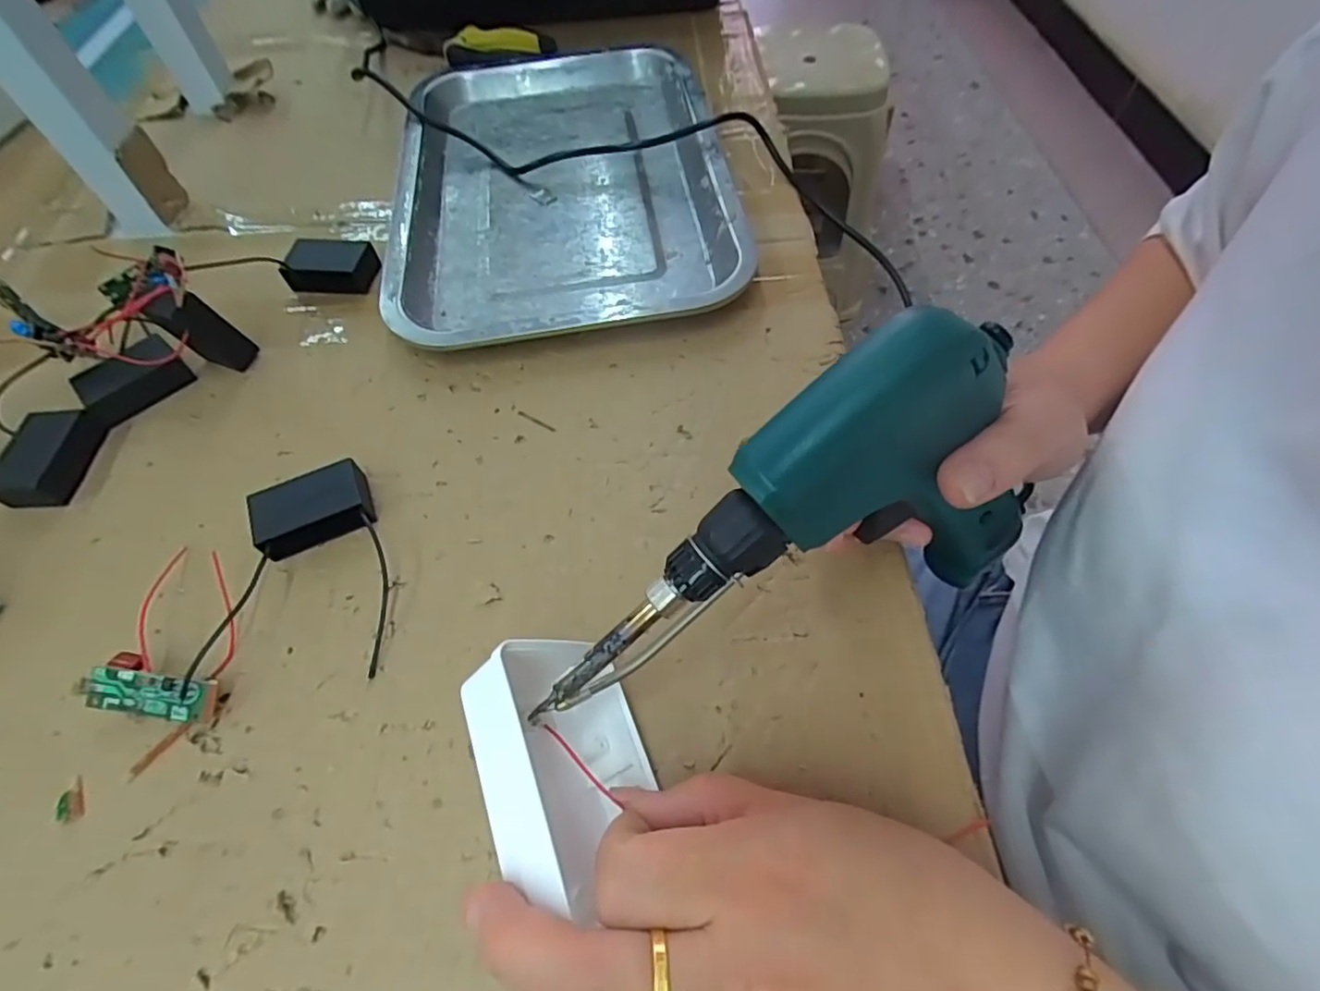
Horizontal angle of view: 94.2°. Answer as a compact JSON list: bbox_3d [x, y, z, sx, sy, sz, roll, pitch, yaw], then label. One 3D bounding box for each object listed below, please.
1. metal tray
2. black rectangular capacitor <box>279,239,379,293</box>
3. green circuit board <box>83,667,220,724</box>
[{"bbox_3d":[-0.064,-0.210,0.404,0.207,0.021,0.299,-8,58,-1],"label":"metal tray"},{"bbox_3d":[-0.197,-0.138,0.370,0.052,0.018,0.031,1,58,4],"label":"black rectangular capacitor"},{"bbox_3d":[-0.198,0.077,0.237,0.050,0.006,0.017,8,87,-2],"label":"green circuit board"}]

